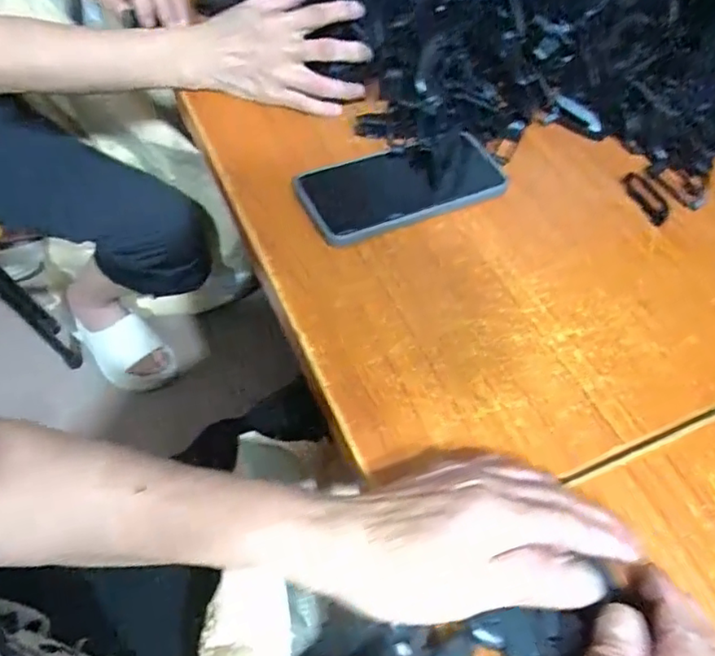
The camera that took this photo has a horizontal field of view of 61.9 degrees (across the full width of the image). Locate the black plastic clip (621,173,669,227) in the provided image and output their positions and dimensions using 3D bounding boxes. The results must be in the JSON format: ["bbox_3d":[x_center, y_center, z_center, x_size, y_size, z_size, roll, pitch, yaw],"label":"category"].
[{"bbox_3d":[0.244,-0.110,0.501,0.026,0.004,0.057,-14,58,-14],"label":"black plastic clip"}]

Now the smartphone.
[{"bbox_3d":[0.038,-0.116,0.480,0.170,0.014,0.075,-21,60,-18],"label":"smartphone"}]

